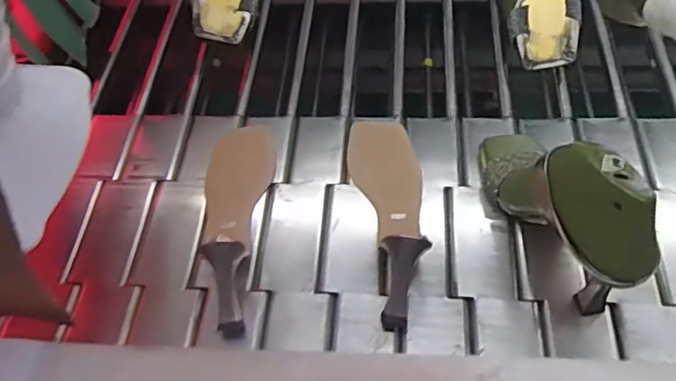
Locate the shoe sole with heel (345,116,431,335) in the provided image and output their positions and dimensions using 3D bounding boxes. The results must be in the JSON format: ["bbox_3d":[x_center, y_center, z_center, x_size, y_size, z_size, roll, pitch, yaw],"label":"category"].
[{"bbox_3d":[0.055,0.008,0.562,0.072,0.059,0.248,-7,56,0],"label":"shoe sole with heel"}]

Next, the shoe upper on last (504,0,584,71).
[{"bbox_3d":[0.250,-0.239,0.707,0.086,0.072,0.215,1,56,6],"label":"shoe upper on last"}]

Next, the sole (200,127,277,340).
[{"bbox_3d":[-0.112,0.017,0.573,0.076,0.058,0.253,-2,56,4],"label":"sole"}]

